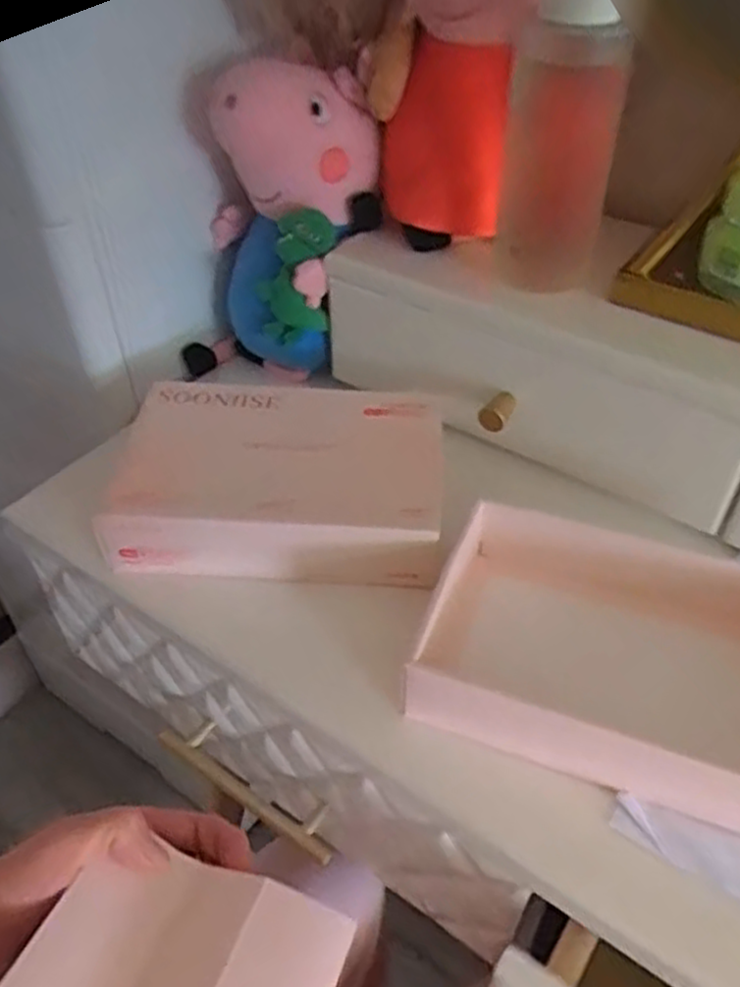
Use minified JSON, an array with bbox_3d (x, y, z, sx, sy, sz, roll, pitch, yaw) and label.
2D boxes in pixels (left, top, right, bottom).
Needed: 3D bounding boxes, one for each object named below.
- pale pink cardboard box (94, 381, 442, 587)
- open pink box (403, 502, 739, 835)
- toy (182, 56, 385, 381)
[{"bbox_3d":[-0.055,-0.010,0.503,0.204,0.047,0.134,2,44,3],"label":"pale pink cardboard box"},{"bbox_3d":[0.134,0.078,0.411,0.194,0.042,0.150,14,46,15],"label":"open pink box"},{"bbox_3d":[-0.068,-0.189,0.567,0.124,0.216,0.095,20,48,21],"label":"toy"}]

